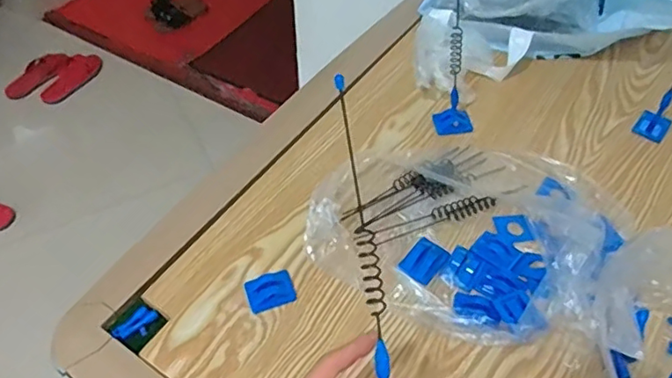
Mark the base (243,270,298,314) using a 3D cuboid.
[{"bbox_3d":[-0.062,0.098,0.532,0.044,0.010,0.034,-18,51,-14],"label":"base"}]

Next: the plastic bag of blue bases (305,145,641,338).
[{"bbox_3d":[0.133,0.015,0.561,0.269,0.071,0.254,26,55,22],"label":"plastic bag of blue bases"}]

